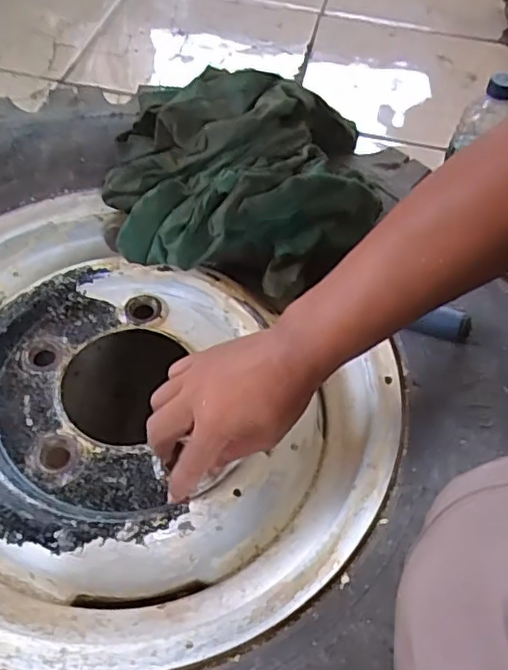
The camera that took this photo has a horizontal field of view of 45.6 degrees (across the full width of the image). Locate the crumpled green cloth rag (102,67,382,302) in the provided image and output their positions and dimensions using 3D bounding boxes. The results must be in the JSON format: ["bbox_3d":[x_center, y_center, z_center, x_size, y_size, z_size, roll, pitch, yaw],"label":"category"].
[{"bbox_3d":[-0.015,-0.149,0.549,0.240,0.112,0.187,5,53,-1],"label":"crumpled green cloth rag"}]

